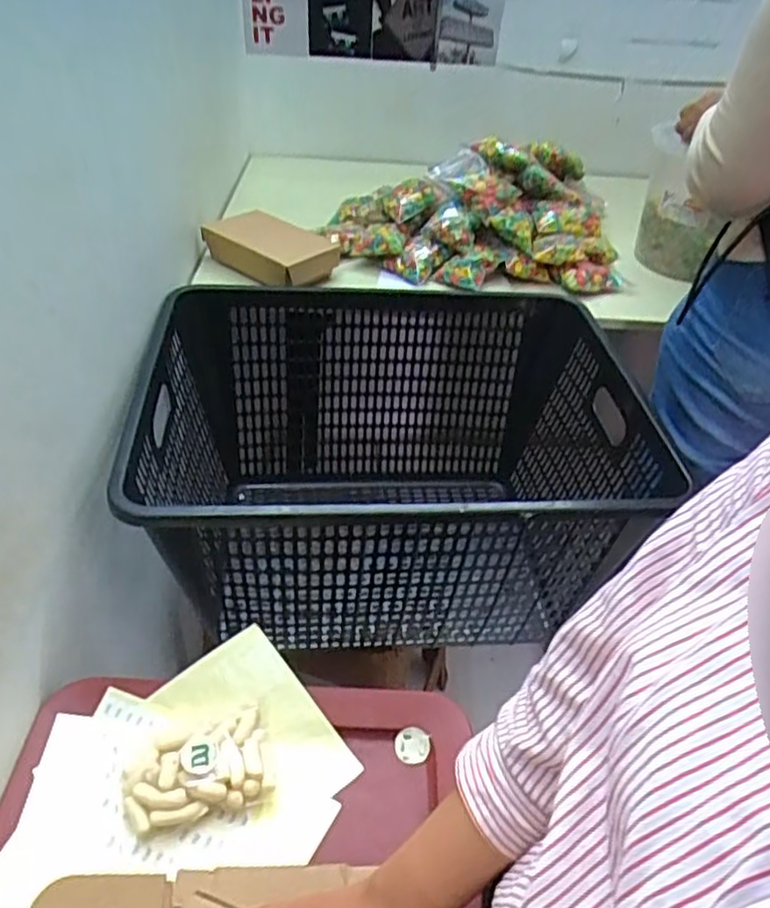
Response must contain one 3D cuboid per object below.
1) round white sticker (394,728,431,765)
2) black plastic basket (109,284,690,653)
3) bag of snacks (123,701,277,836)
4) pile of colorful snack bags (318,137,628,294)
[{"bbox_3d":[0.024,0.249,0.575,0.030,0.004,0.029,24,69,11],"label":"round white sticker"},{"bbox_3d":[0.009,0.023,0.858,0.556,0.320,0.447,-1,41,-6],"label":"black plastic basket"},{"bbox_3d":[-0.148,0.249,0.531,0.113,0.025,0.068,-10,43,-16],"label":"bag of snacks"},{"bbox_3d":[0.145,-0.366,1.011,0.420,0.134,0.240,-3,41,-9],"label":"pile of colorful snack bags"}]

